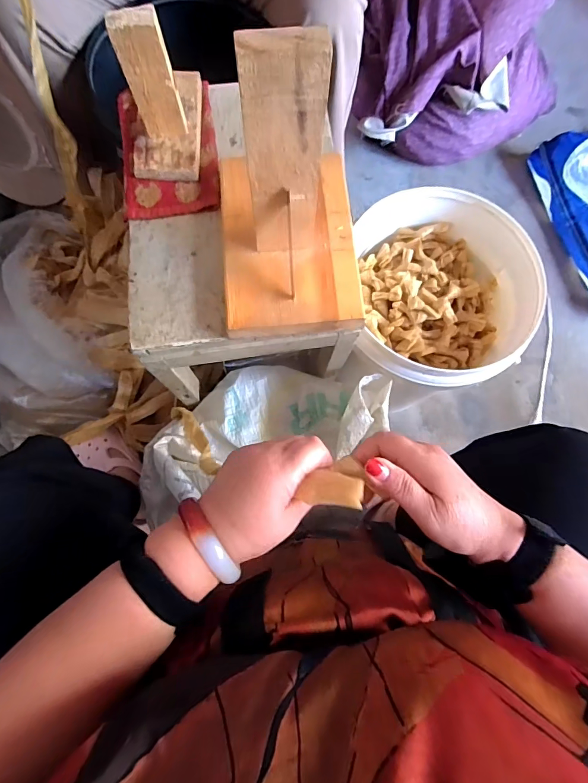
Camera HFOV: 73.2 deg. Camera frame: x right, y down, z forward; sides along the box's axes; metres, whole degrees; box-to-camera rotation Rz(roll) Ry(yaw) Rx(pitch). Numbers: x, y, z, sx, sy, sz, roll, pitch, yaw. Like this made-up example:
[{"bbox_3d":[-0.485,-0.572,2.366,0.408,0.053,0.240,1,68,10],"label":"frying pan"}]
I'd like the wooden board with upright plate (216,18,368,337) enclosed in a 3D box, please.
[{"bbox_3d":[-0.003,-0.183,0.335,0.136,0.205,0.201,-4,76,-3],"label":"wooden board with upright plate"}]

